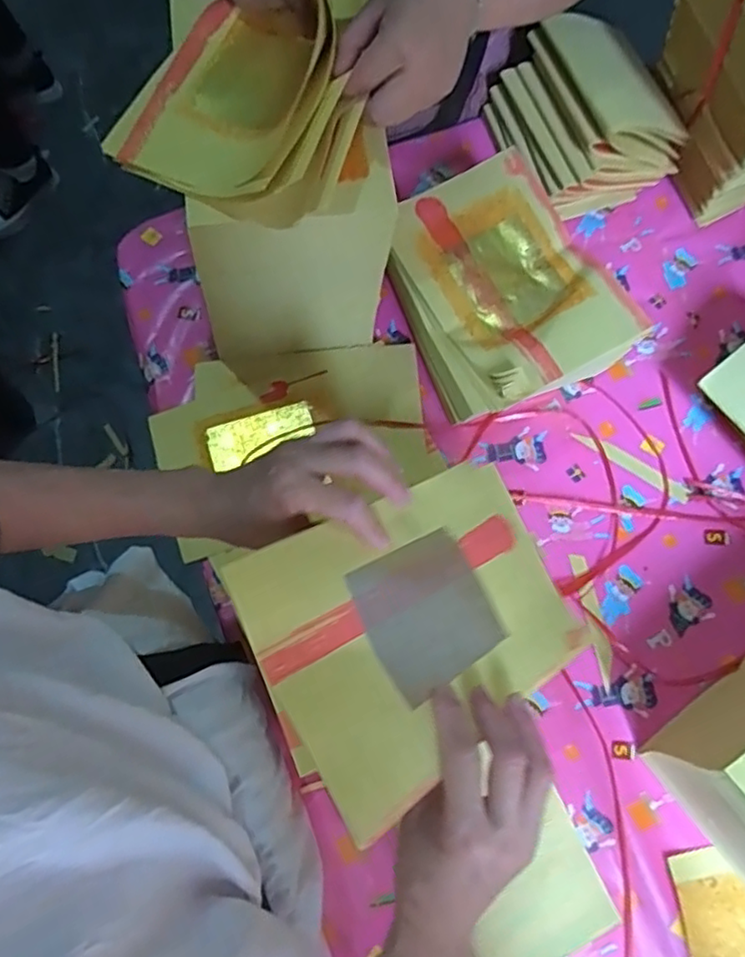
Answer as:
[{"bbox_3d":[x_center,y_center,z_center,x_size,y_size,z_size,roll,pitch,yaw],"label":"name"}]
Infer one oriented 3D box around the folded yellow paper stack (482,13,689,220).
[{"bbox_3d":[0.226,-0.386,0.679,0.137,0.114,0.170,-23,77,-5],"label":"folded yellow paper stack"}]

